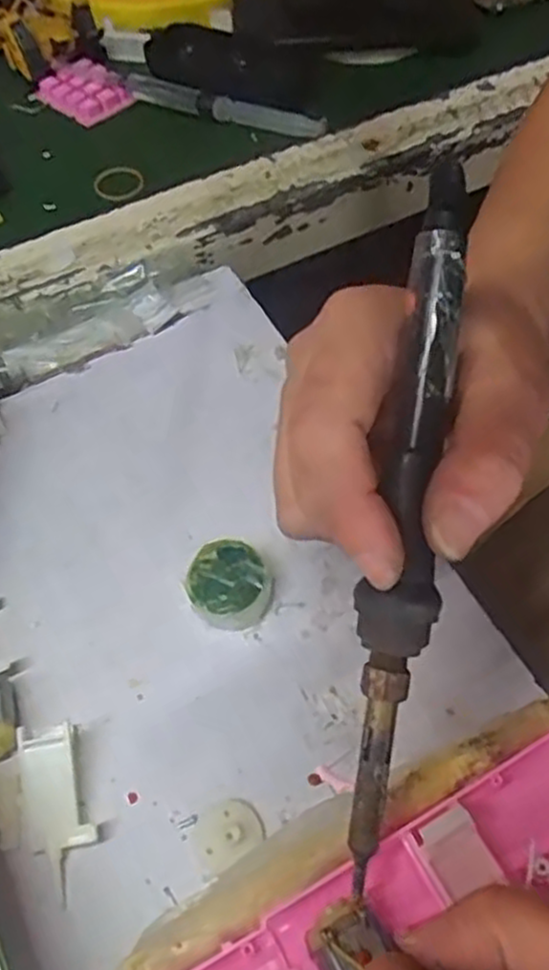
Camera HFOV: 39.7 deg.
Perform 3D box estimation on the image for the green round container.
[{"bbox_3d":[-0.019,0.041,0.304,0.031,0.018,0.034,0,56,0],"label":"green round container"}]

